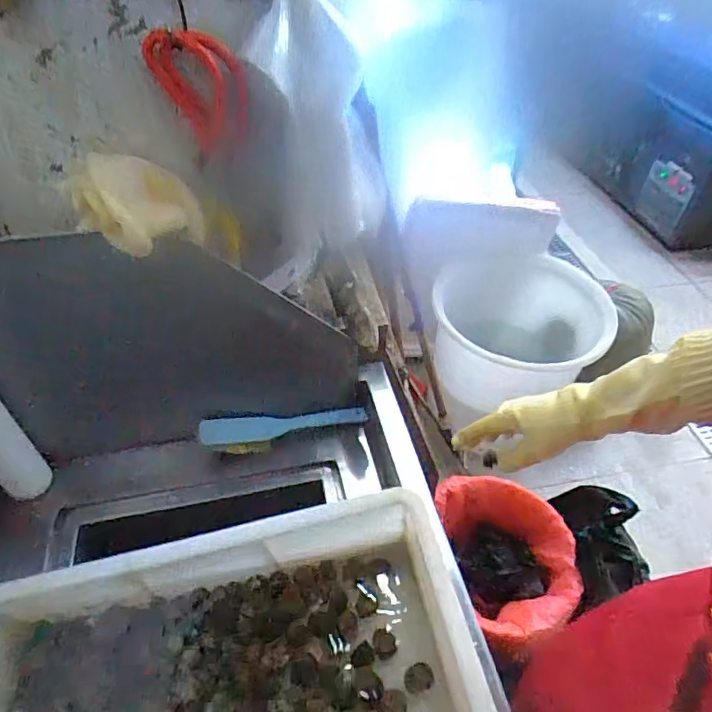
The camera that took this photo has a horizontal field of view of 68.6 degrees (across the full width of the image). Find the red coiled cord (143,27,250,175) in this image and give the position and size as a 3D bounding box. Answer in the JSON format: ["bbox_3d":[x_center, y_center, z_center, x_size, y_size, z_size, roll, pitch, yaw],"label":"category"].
[{"bbox_3d":[-0.140,-0.247,0.498,0.077,0.167,0.010,-21,78,-5],"label":"red coiled cord"}]

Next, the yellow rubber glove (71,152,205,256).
[{"bbox_3d":[-0.199,-0.140,0.479,0.107,0.075,0.078,-17,49,-17],"label":"yellow rubber glove"}]

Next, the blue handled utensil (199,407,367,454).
[{"bbox_3d":[-0.094,0.097,0.709,0.221,0.040,0.045,-8,48,-8],"label":"blue handled utensil"}]

